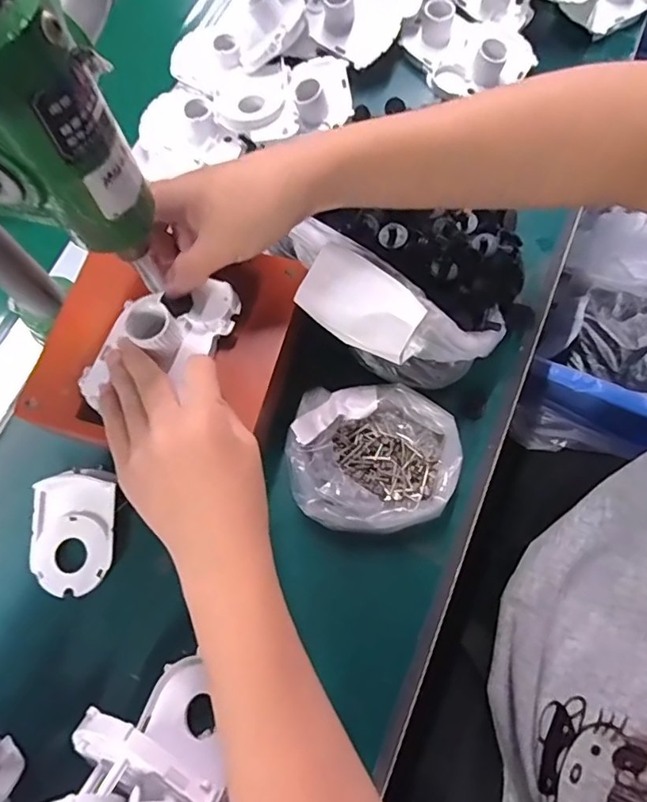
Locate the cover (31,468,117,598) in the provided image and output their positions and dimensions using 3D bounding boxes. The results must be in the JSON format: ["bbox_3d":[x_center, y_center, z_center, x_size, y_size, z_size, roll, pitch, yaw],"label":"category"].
[{"bbox_3d":[-0.175,0.092,0.369,0.056,0.025,0.082,-3,71,2],"label":"cover"}]

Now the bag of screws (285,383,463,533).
[{"bbox_3d":[0.034,0.040,0.365,0.113,0.037,0.096,-2,71,2],"label":"bag of screws"}]

